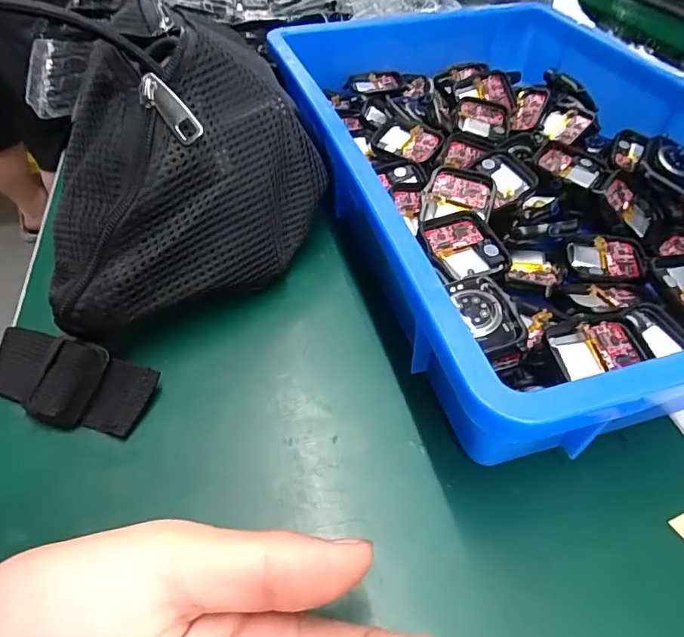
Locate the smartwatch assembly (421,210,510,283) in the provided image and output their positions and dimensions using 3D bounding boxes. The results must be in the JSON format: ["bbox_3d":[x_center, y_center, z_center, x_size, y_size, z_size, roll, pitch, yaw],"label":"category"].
[{"bbox_3d":[0.062,-0.036,0.251,0.036,0.010,0.040,-22,69,-11],"label":"smartwatch assembly"}]

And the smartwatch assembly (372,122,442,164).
[{"bbox_3d":[0.044,-0.119,0.325,0.041,0.005,0.035,27,66,15],"label":"smartwatch assembly"}]

